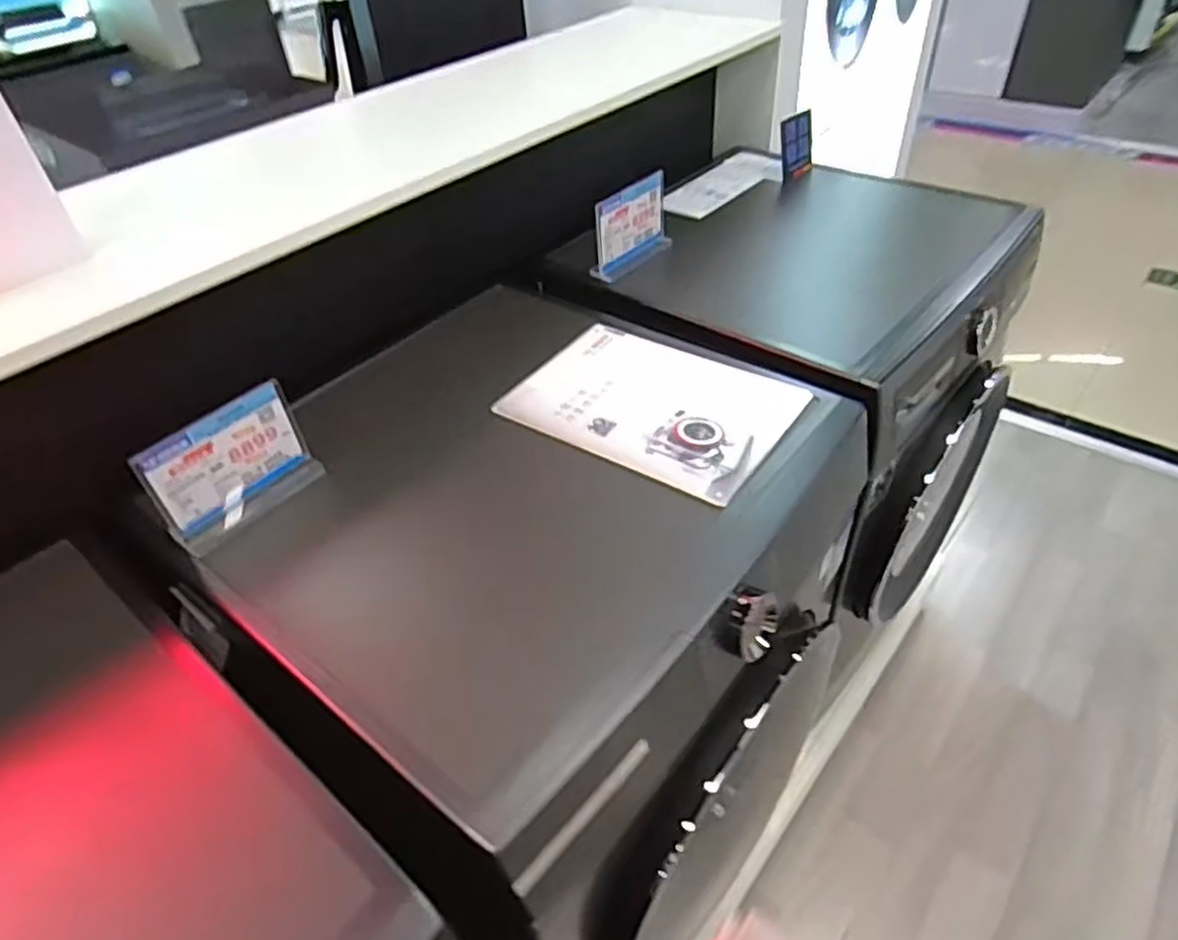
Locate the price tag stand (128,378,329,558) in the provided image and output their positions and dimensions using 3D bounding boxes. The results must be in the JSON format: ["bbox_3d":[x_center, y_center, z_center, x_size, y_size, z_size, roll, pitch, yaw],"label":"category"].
[{"bbox_3d":[-0.352,-0.003,0.721,0.024,0.121,0.153,28,51,31],"label":"price tag stand"}]

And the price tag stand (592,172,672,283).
[{"bbox_3d":[0.063,-0.352,1.071,0.032,0.121,0.155,32,53,33],"label":"price tag stand"}]

